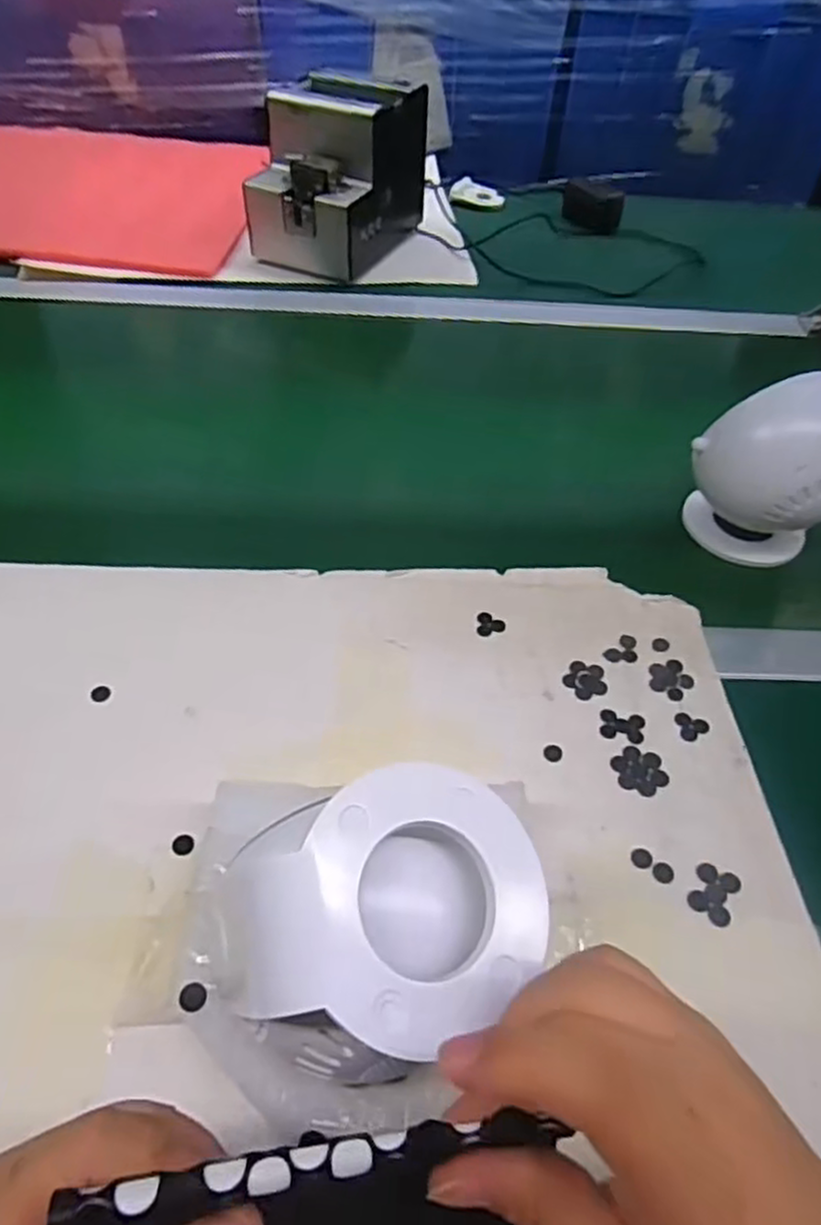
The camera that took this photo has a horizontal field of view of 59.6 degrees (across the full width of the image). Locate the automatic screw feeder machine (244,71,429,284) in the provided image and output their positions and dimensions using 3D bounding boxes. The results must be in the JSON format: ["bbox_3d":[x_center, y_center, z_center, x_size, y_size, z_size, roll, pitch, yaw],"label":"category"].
[{"bbox_3d":[-0.079,-0.477,0.776,0.132,0.138,0.183,18,50,13],"label":"automatic screw feeder machine"}]

